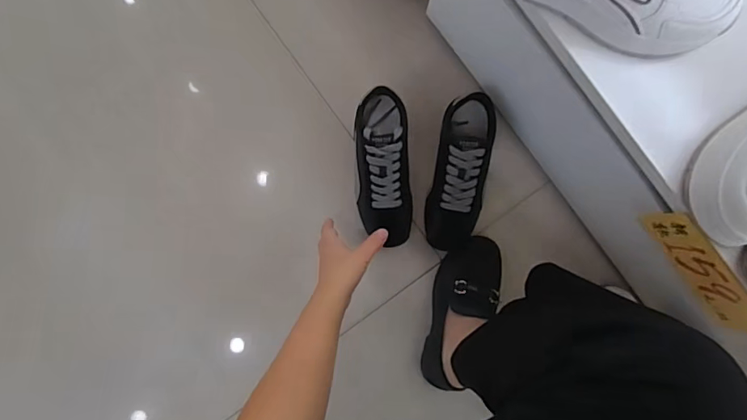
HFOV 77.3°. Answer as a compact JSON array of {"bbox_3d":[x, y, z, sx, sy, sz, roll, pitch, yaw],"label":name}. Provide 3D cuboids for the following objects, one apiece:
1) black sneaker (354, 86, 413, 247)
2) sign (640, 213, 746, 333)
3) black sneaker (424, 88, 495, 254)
[{"bbox_3d":[0.014,-0.059,0.706,0.081,0.106,0.224,-5,89,-1],"label":"black sneaker"},{"bbox_3d":[0.368,0.071,0.517,0.010,0.080,0.161,-36,93,-11],"label":"sign"},{"bbox_3d":[0.135,-0.054,0.705,0.086,0.101,0.232,10,88,-1],"label":"black sneaker"}]

